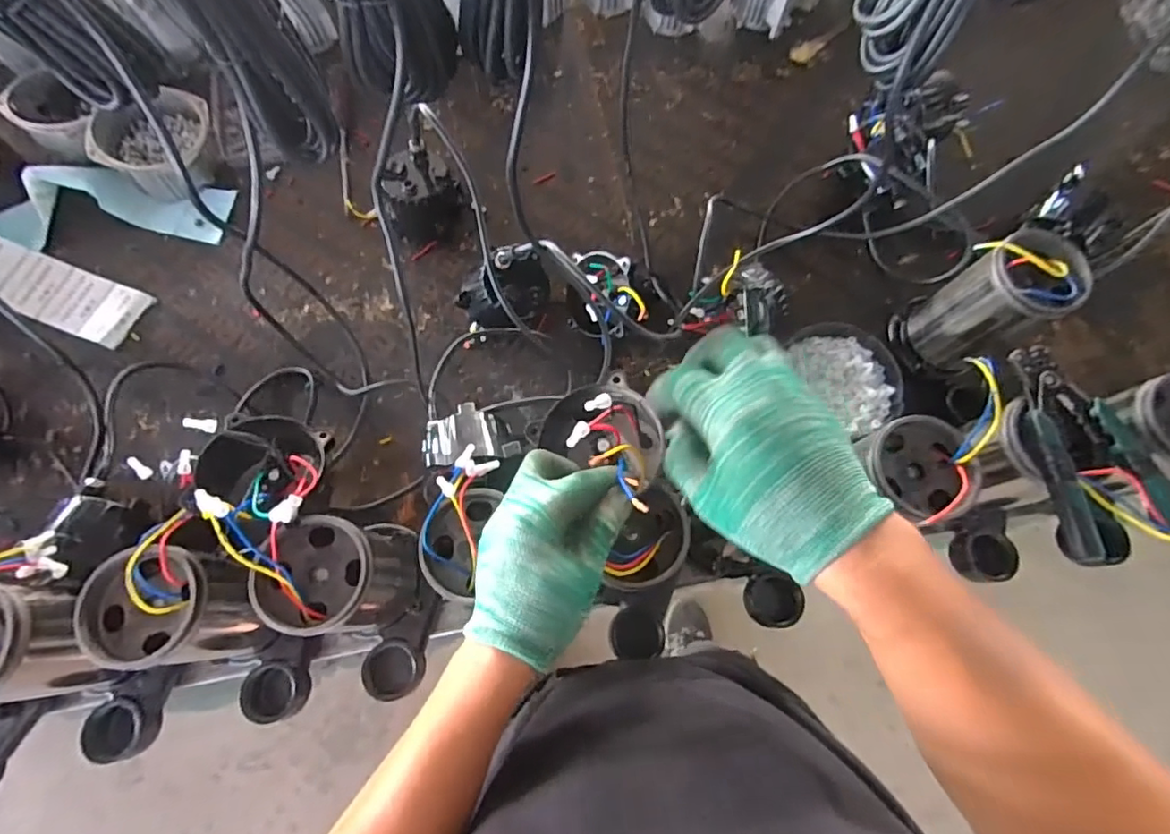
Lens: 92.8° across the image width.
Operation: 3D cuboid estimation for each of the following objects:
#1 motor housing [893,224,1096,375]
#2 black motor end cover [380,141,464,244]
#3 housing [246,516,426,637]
[{"bbox_3d":[0.435,-0.119,0.615,0.099,0.165,0.096,-25,74,-9],"label":"motor housing"},{"bbox_3d":[-0.209,-0.285,0.720,0.083,0.075,0.088,22,73,6],"label":"black motor end cover"},{"bbox_3d":[-0.216,0.146,0.509,0.089,0.159,0.093,0,72,-1],"label":"housing"}]

